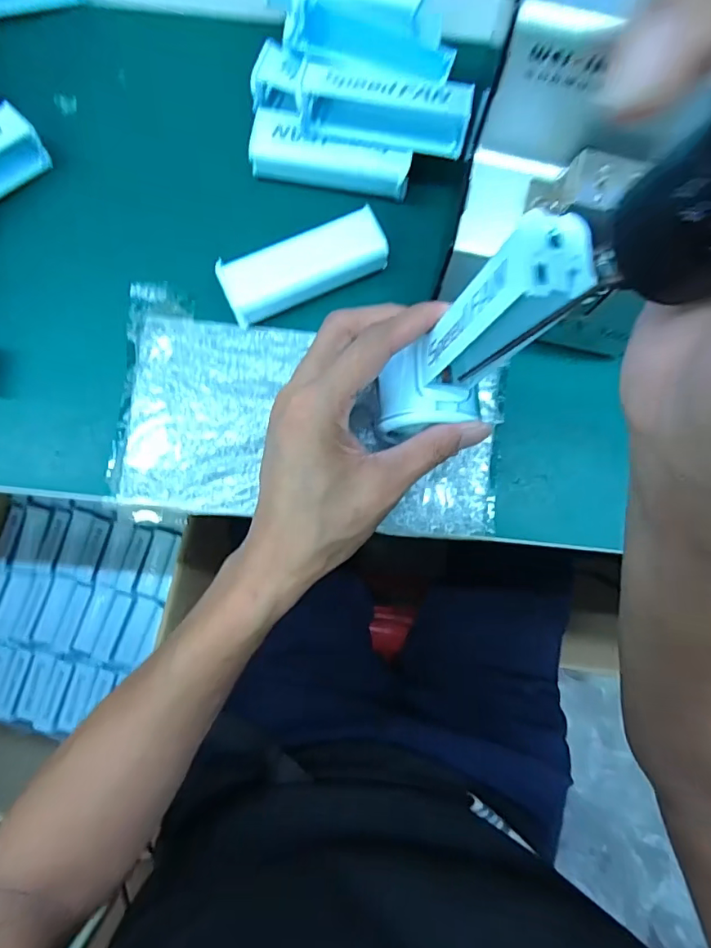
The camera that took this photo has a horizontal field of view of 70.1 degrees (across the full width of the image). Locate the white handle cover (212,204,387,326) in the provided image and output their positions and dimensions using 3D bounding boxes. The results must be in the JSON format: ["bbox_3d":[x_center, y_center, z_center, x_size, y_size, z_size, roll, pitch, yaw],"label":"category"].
[{"bbox_3d":[-0.031,-0.128,0.316,0.100,0.024,0.032,-24,83,-4],"label":"white handle cover"}]

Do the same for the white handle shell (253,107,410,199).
[{"bbox_3d":[-0.015,-0.204,0.327,0.100,0.026,0.029,10,81,0],"label":"white handle shell"}]

